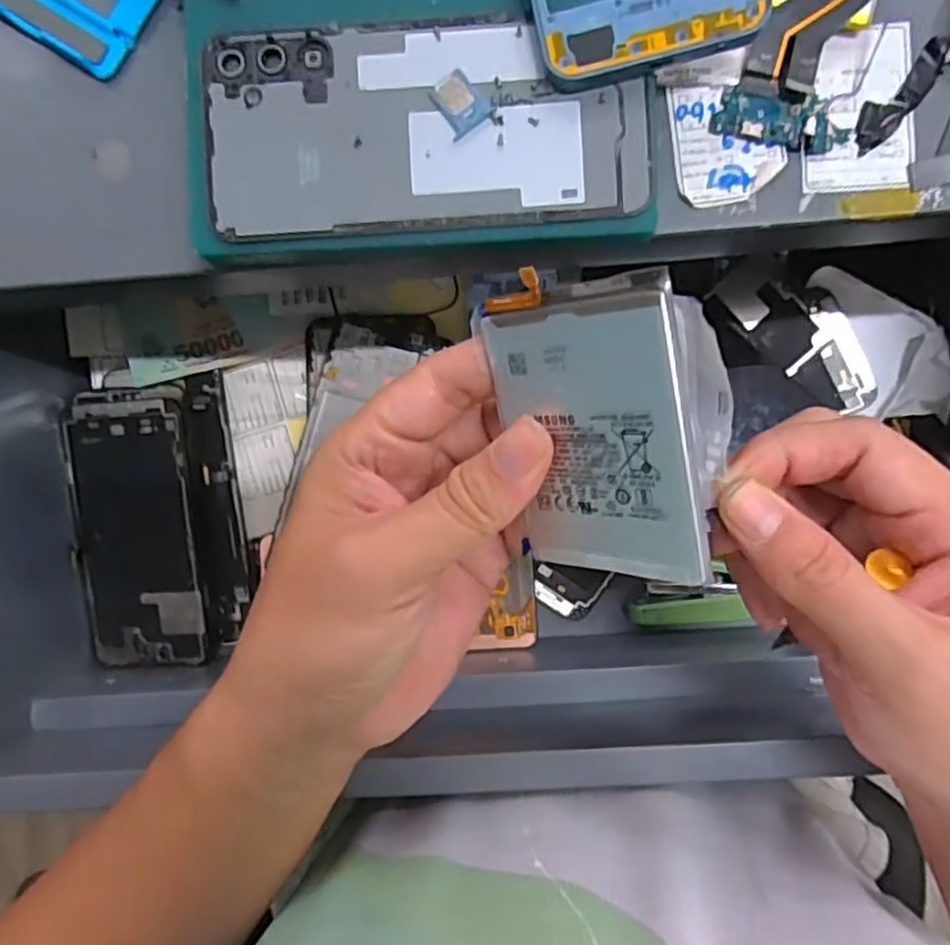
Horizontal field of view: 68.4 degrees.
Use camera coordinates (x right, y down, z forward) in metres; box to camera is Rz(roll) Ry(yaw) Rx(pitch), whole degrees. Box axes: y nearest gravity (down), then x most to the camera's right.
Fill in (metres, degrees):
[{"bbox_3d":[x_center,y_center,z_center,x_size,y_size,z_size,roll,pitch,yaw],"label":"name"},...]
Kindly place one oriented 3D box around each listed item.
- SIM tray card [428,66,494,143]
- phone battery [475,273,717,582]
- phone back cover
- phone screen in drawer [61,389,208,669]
[{"bbox_3d":[-0.005,-0.128,0.242,0.017,0.004,0.019,-39,88,2],"label":"SIM tray card"},{"bbox_3d":[0.033,-0.011,0.199,0.059,0.004,0.084,3,113,43],"label":"phone battery"},{"bbox_3d":[-0.016,-0.122,0.245,0.154,0.004,0.071,-3,91,2],"label":"phone back cover"},{"bbox_3d":[-0.196,0.034,0.406,0.072,0.009,0.159,-4,97,11],"label":"phone screen in drawer"}]

